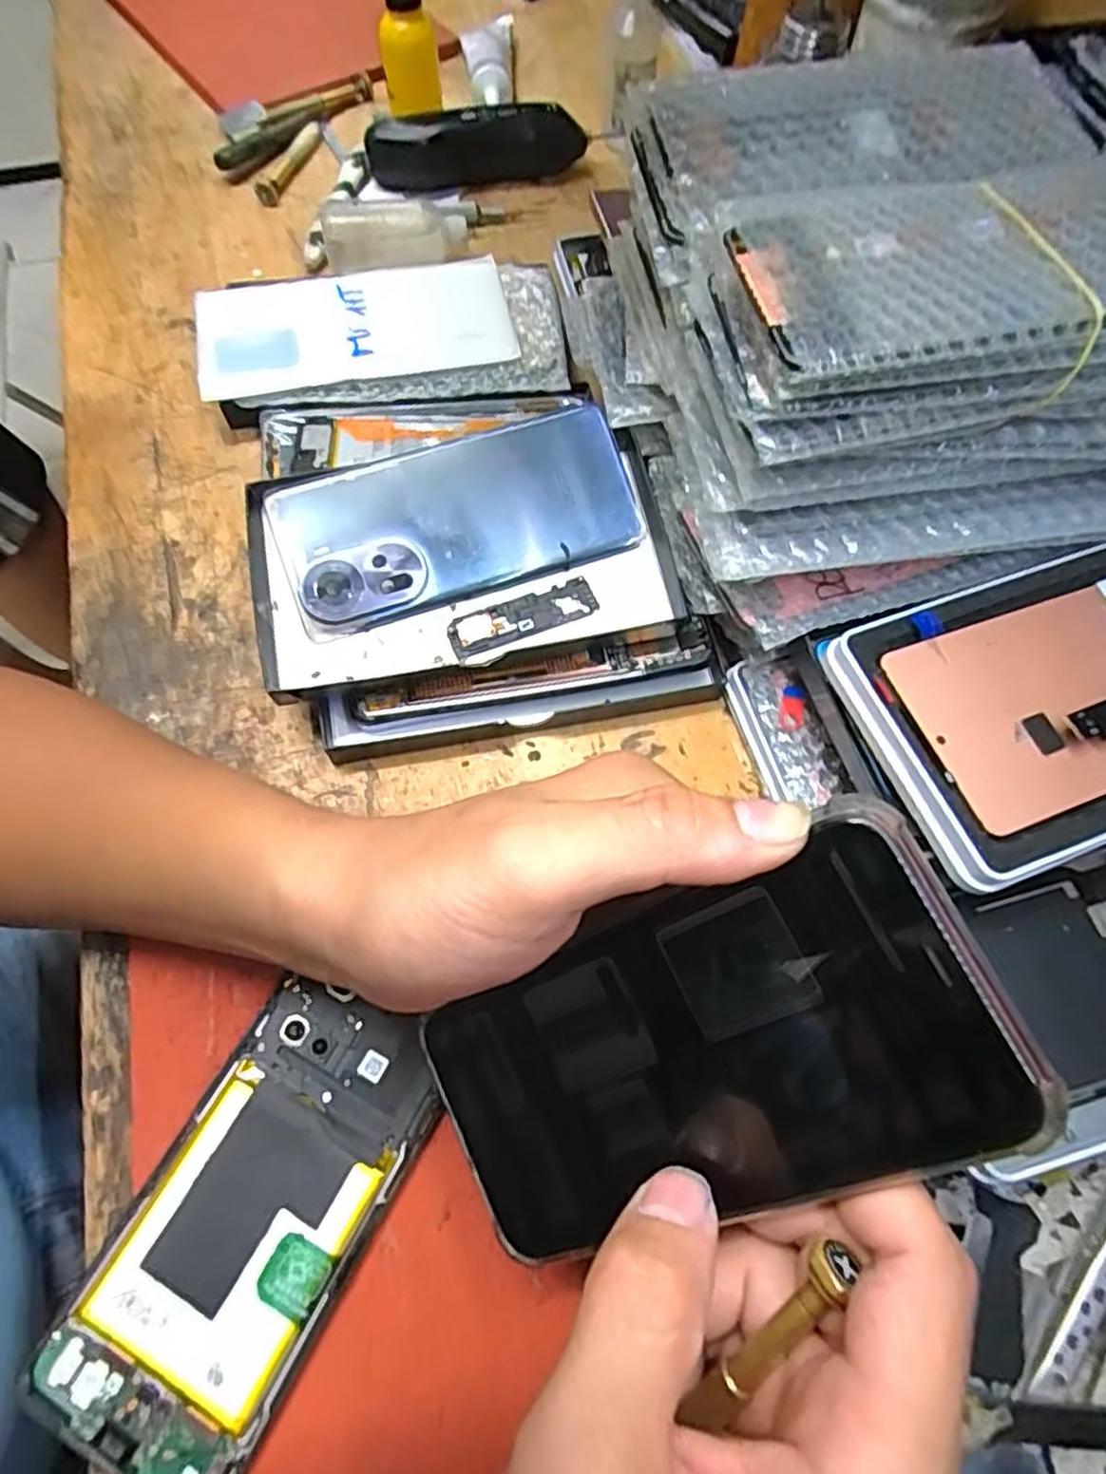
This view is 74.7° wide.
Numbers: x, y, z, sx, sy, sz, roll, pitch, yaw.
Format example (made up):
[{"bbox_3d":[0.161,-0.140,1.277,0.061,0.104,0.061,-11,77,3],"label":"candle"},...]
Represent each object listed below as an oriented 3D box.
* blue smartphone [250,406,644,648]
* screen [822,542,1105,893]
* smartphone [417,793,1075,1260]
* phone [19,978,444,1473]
[{"bbox_3d":[-0.042,-0.099,0.326,0.158,0.009,0.074,-19,84,-7],"label":"blue smartphone"},{"bbox_3d":[0.197,-0.020,0.261,0.174,0.010,0.098,-19,69,-10],"label":"screen"},{"bbox_3d":[0.030,0.080,0.181,0.149,0.005,0.074,-33,75,26],"label":"smartphone"},{"bbox_3d":[-0.096,0.155,0.236,0.070,0.014,0.137,26,68,11],"label":"phone"}]

